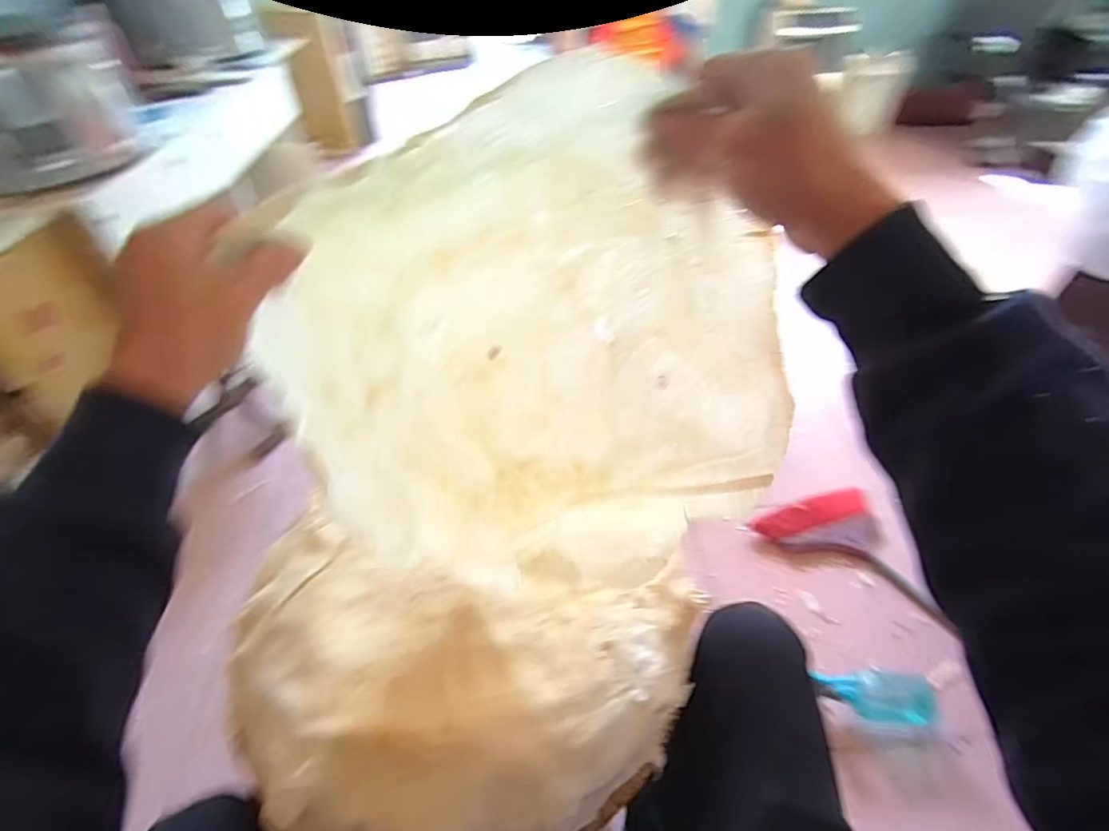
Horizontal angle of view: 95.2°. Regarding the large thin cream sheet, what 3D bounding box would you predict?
[{"bbox_3d":[-0.019,-0.020,0.375,0.361,0.370,0.103,3,44,3],"label":"large thin cream sheet"}]

